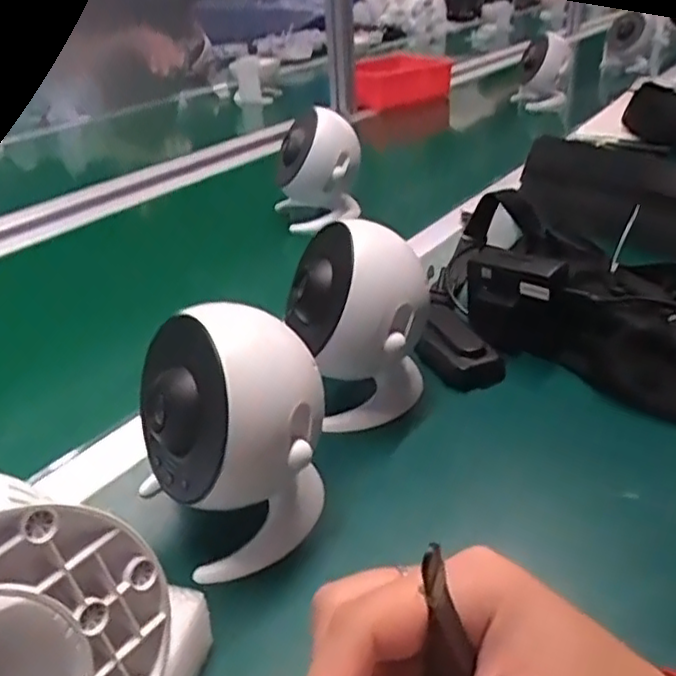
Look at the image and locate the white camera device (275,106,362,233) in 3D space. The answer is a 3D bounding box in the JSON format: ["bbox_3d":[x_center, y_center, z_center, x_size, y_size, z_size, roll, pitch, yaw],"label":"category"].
[{"bbox_3d":[-0.026,-0.214,0.855,0.105,0.133,0.125,-4,31,-1],"label":"white camera device"}]

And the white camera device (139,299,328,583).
[{"bbox_3d":[-0.058,0.054,0.384,0.102,0.133,0.081,-12,32,-14],"label":"white camera device"}]

